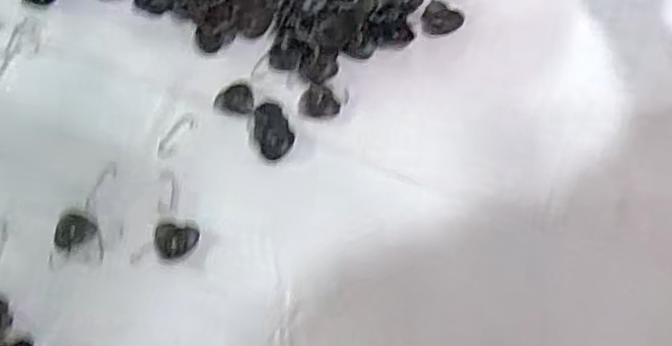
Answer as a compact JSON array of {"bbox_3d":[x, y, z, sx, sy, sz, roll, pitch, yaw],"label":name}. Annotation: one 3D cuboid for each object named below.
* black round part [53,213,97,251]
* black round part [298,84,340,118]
[{"bbox_3d":[-0.222,0.050,0.567,0.034,0.004,0.031,-1,66,3],"label":"black round part"},{"bbox_3d":[-0.015,-0.064,0.606,0.036,0.005,0.032,11,67,8],"label":"black round part"}]

